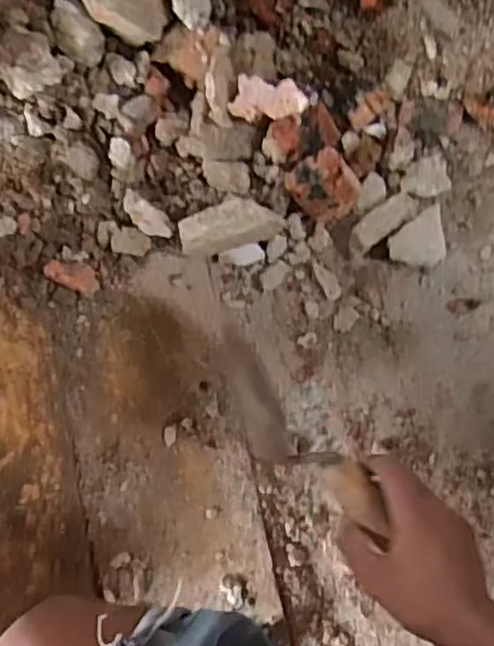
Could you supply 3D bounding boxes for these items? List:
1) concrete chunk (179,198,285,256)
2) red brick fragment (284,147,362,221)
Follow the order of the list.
[{"bbox_3d":[-0.014,-0.082,0.596,0.086,0.036,0.037,-16,84,6],"label":"concrete chunk"},{"bbox_3d":[0.068,-0.116,0.591,0.057,0.041,0.050,-30,83,4],"label":"red brick fragment"}]

